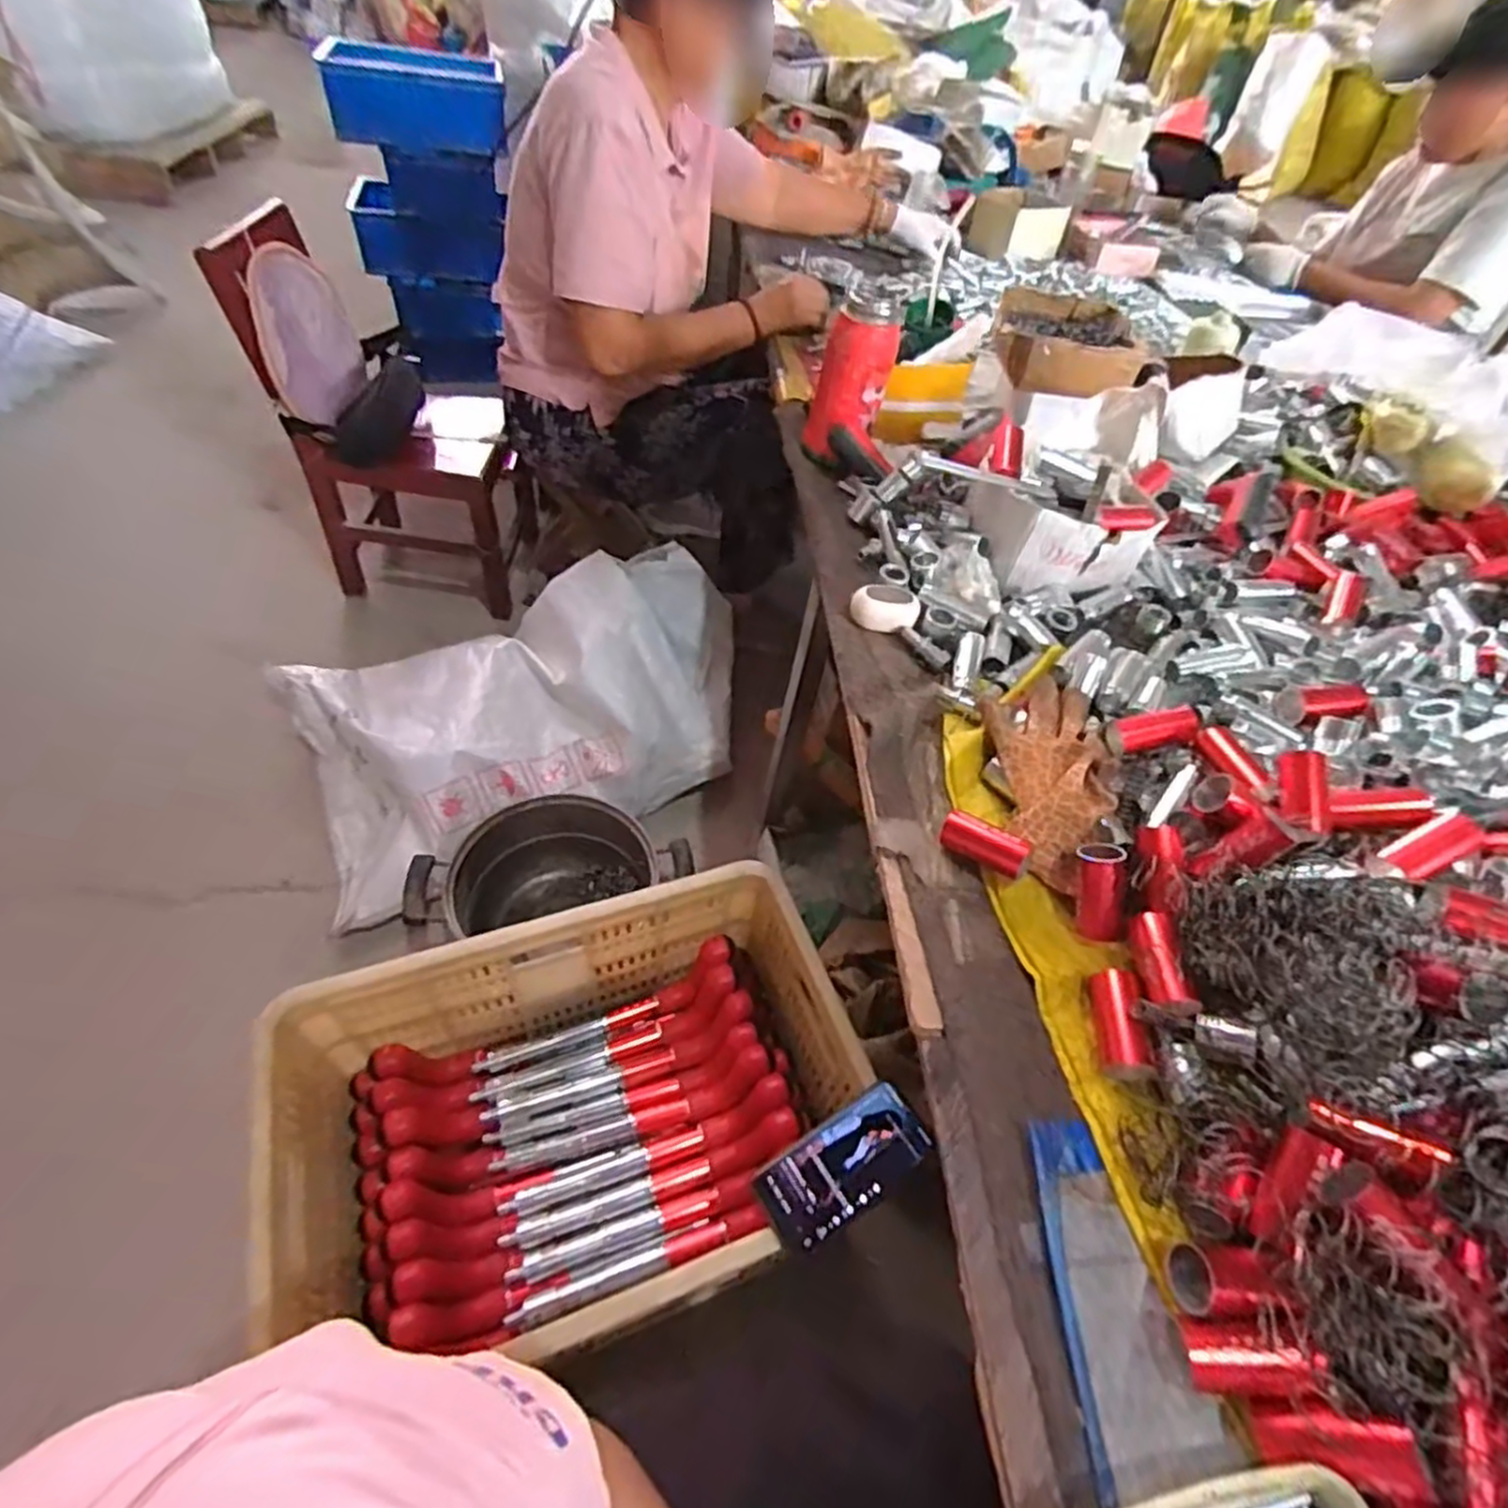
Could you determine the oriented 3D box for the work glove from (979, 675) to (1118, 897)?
[{"bbox_3d":[0.228,0.012,0.584,0.086,0.048,0.190,10,49,2],"label":"work glove"}]

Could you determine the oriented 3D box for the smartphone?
[{"bbox_3d":[0.080,0.362,0.659,0.155,0.017,0.072,-25,57,-25],"label":"smartphone"}]

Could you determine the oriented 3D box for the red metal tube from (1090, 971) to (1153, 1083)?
[{"bbox_3d":[0.232,0.171,0.471,0.023,0.024,0.068,9,49,2],"label":"red metal tube"}]

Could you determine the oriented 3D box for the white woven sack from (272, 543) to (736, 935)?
[{"bbox_3d":[-0.343,-0.080,1.247,0.752,0.236,0.442,-21,55,-22],"label":"white woven sack"}]

